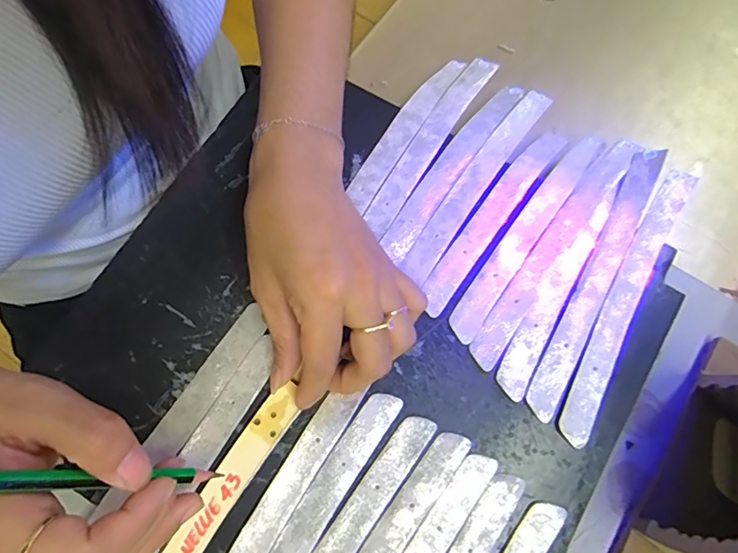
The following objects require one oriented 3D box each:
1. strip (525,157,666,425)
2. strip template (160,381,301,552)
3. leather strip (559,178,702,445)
[{"bbox_3d":[0.143,-0.002,0.299,0.019,0.004,0.190,28,75,8],"label":"strip"},{"bbox_3d":[-0.092,0.139,0.253,0.021,0.005,0.172,33,77,-6],"label":"strip template"},{"bbox_3d":[0.159,0.011,0.297,0.022,0.004,0.191,29,75,8],"label":"leather strip"}]

